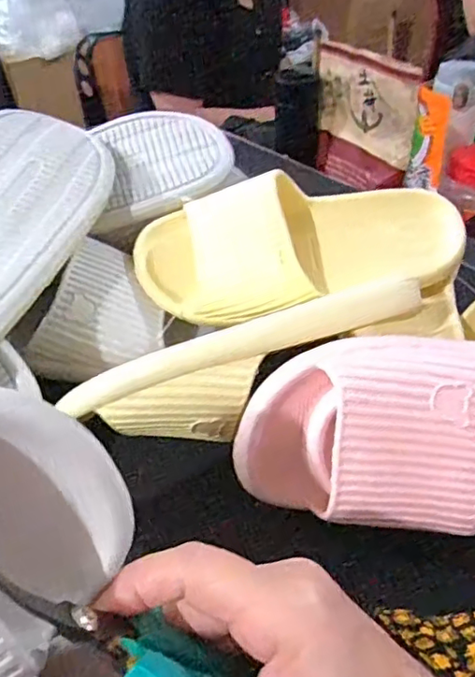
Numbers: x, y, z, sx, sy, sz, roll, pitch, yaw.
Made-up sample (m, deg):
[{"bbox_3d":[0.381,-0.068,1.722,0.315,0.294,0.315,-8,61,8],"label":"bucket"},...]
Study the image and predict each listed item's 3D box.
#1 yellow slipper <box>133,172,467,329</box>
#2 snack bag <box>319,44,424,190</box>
[{"bbox_3d":[0.048,-0.068,0.454,0.256,0.106,0.080,-3,-1,3],"label":"yellow slipper"},{"bbox_3d":[0.165,-0.285,0.762,0.029,0.166,0.183,-17,43,-19],"label":"snack bag"}]

